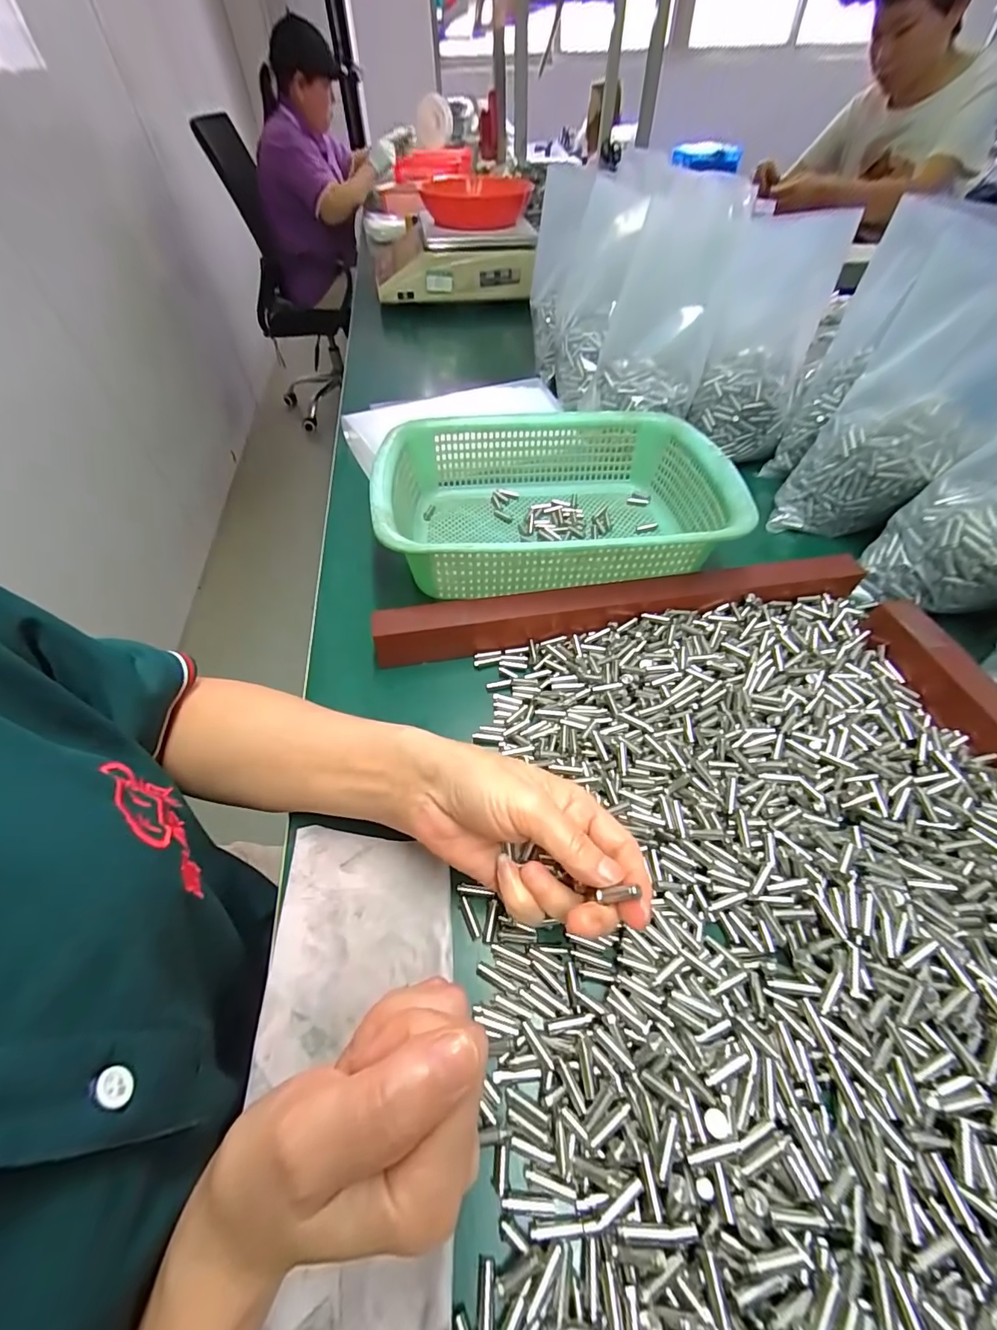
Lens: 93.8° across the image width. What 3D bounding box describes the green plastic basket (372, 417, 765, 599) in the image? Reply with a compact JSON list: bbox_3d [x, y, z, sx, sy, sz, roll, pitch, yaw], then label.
[{"bbox_3d":[0.048,-0.153,0.427,0.295,0.075,0.224,-6,51,-2],"label":"green plastic basket"}]

